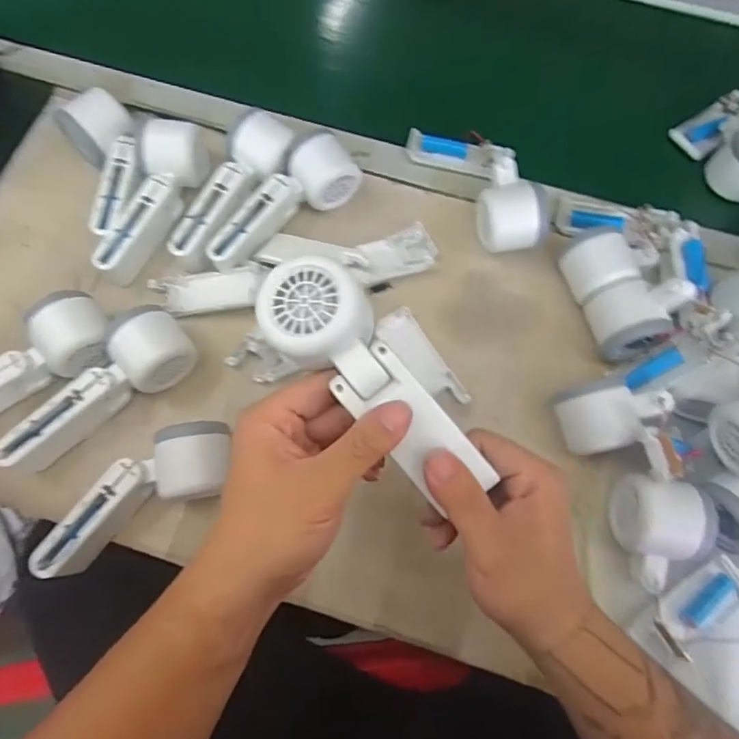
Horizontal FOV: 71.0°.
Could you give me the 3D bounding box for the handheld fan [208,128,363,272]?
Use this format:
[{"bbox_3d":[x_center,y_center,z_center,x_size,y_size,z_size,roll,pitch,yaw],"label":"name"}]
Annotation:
[{"bbox_3d":[-0.084,-0.152,0.492,0.062,0.055,0.162,43,76,13],"label":"handheld fan"}]

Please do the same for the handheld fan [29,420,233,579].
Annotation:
[{"bbox_3d":[-0.186,0.100,0.403,0.150,0.056,0.061,-25,73,-9],"label":"handheld fan"}]

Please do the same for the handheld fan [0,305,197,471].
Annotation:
[{"bbox_3d":[-0.225,0.017,0.428,0.168,0.057,0.059,-37,75,-12],"label":"handheld fan"}]

